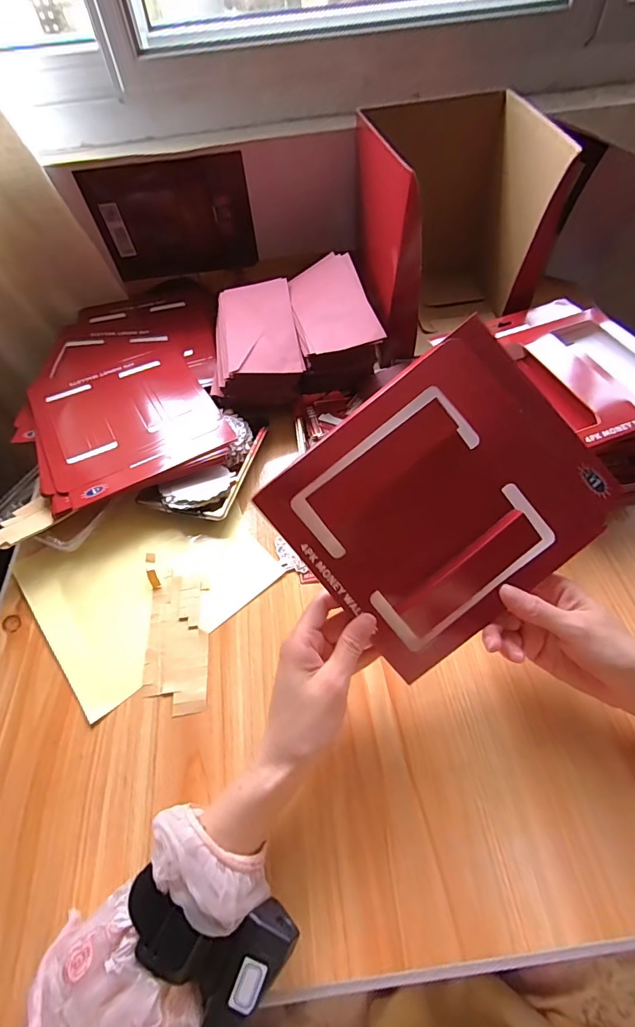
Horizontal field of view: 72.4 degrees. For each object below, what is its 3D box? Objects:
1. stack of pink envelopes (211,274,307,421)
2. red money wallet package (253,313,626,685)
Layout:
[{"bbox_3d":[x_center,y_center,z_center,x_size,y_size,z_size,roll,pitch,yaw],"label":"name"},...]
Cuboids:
[{"bbox_3d":[-0.085,-0.231,0.604,0.116,0.076,0.191,-9,55,-1],"label":"stack of pink envelopes"},{"bbox_3d":[0.101,-0.011,0.338,0.227,0.013,0.191,-40,94,-1],"label":"red money wallet package"}]

